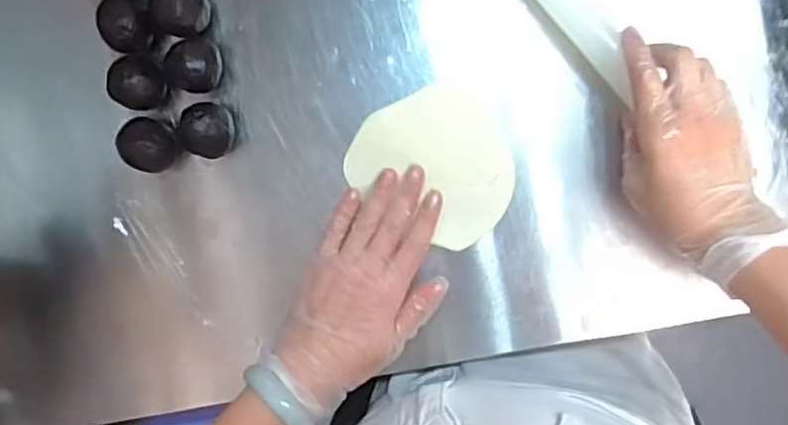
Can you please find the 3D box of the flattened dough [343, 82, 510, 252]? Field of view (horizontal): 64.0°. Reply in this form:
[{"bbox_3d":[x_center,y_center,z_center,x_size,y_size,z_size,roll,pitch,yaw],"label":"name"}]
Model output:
[{"bbox_3d":[0.034,-0.040,0.465,0.119,0.004,0.104,34,104,4],"label":"flattened dough"}]

